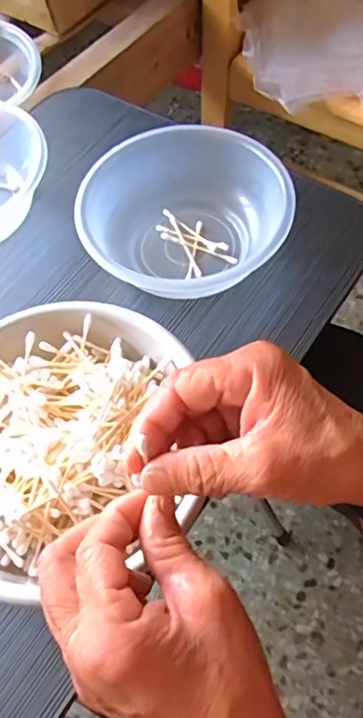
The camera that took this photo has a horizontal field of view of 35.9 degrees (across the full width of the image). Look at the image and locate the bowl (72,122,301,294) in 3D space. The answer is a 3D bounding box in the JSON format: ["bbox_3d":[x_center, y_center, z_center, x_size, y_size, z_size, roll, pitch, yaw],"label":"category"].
[{"bbox_3d":[0.002,-0.116,0.470,0.168,0.063,0.149,-24,63,-9],"label":"bowl"}]

